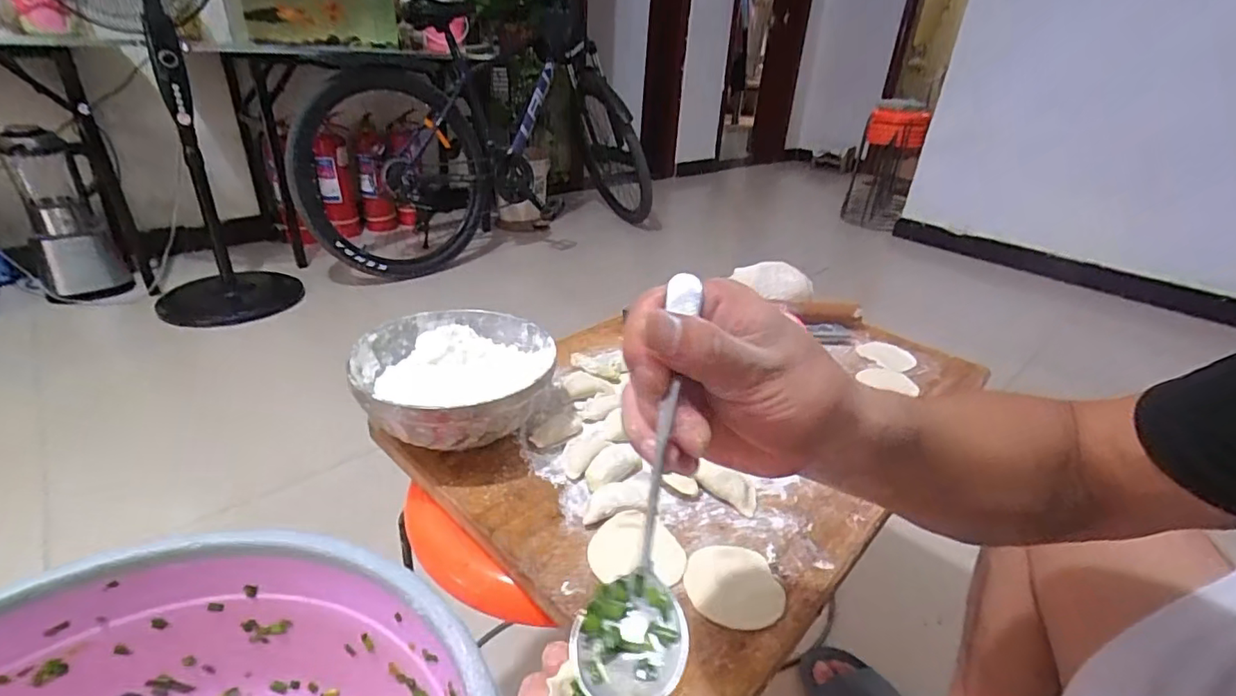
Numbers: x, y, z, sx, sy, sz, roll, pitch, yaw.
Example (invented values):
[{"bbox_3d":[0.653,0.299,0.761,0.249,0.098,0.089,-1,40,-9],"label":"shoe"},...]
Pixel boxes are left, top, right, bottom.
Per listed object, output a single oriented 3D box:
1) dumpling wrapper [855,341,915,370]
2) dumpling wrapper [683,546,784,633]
[{"bbox_3d":[0.334,0.008,0.689,0.065,0.005,0.065,4,30,-2],"label":"dumpling wrapper"},{"bbox_3d":[0.077,0.159,0.377,0.063,0.004,0.062,4,30,-2],"label":"dumpling wrapper"}]

